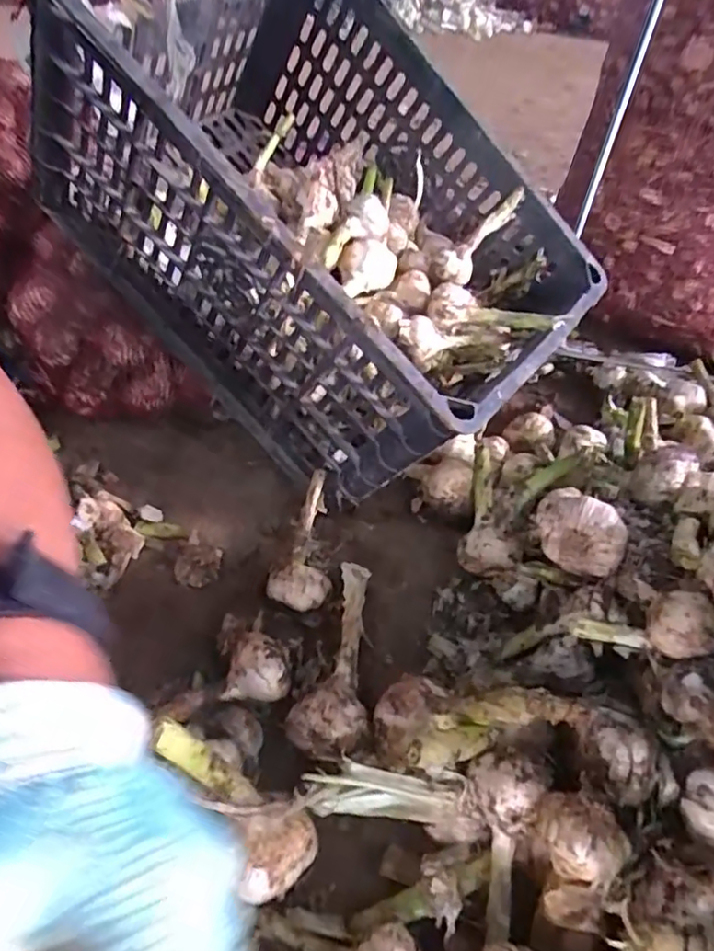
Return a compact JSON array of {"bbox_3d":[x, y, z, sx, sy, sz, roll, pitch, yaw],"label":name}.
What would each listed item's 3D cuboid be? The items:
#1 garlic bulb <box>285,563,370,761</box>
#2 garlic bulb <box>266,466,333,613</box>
[{"bbox_3d":[-0.004,0.135,0.471,0.050,0.053,0.174,10,44,10],"label":"garlic bulb"},{"bbox_3d":[-0.043,0.060,0.533,0.049,0.038,0.120,8,63,9],"label":"garlic bulb"}]

